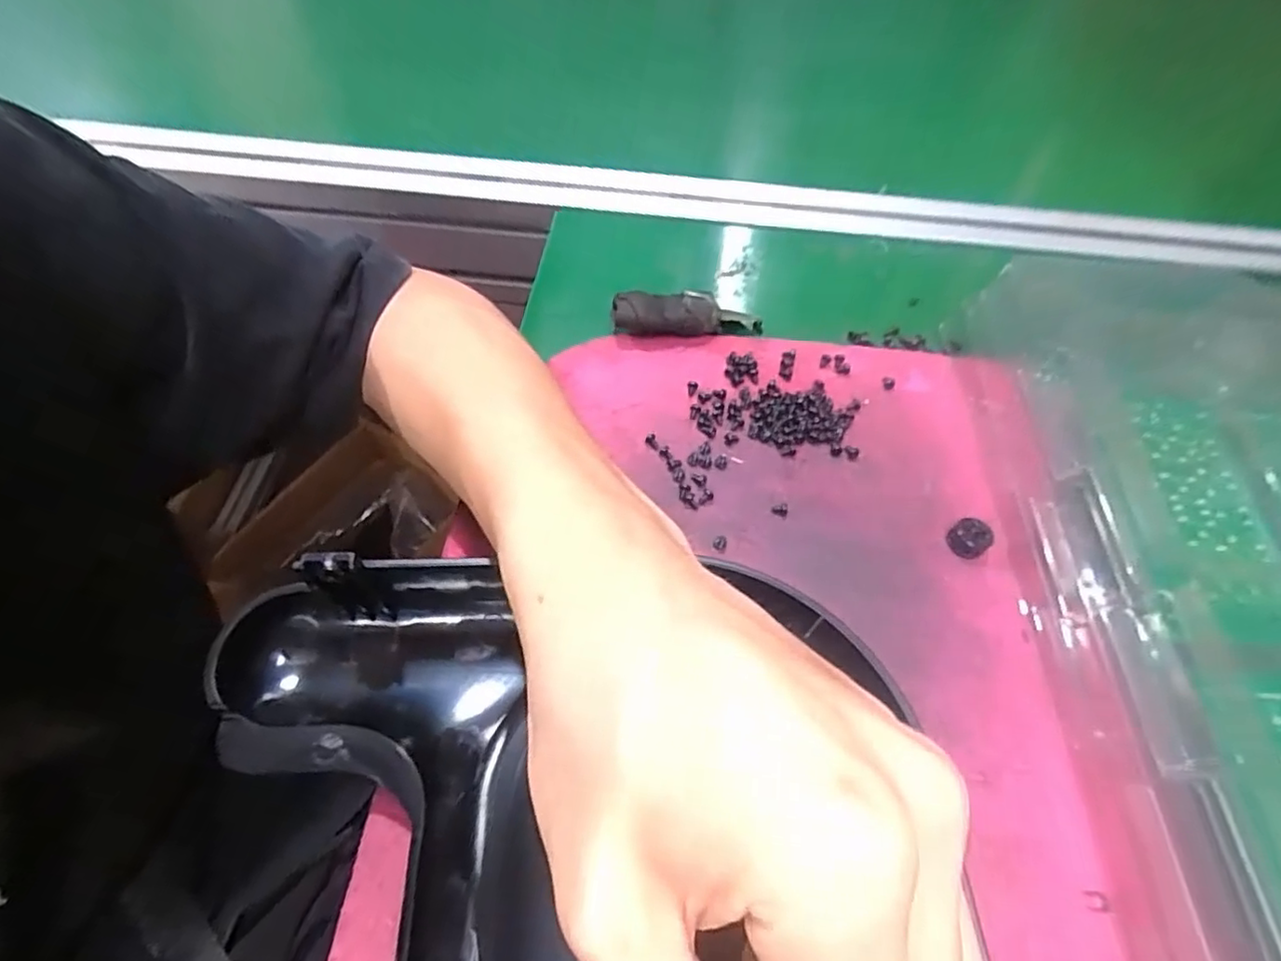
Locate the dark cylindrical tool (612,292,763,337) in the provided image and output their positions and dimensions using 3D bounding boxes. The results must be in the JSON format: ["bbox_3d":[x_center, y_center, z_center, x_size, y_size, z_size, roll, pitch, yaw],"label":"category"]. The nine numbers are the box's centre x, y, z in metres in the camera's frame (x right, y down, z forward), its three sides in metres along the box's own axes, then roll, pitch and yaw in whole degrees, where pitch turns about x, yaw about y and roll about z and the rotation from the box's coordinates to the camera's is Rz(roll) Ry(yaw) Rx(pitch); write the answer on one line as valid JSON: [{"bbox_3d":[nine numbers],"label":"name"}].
[{"bbox_3d":[0.025,-0.082,0.309,0.075,0.022,0.021,0,55,-18],"label":"dark cylindrical tool"}]

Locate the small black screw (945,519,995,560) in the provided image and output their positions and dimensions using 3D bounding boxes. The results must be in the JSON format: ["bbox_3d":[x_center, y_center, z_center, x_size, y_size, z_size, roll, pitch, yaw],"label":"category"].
[{"bbox_3d":[0.130,0.023,0.249,0.011,0.011,0.014,-38,67,-21],"label":"small black screw"}]

